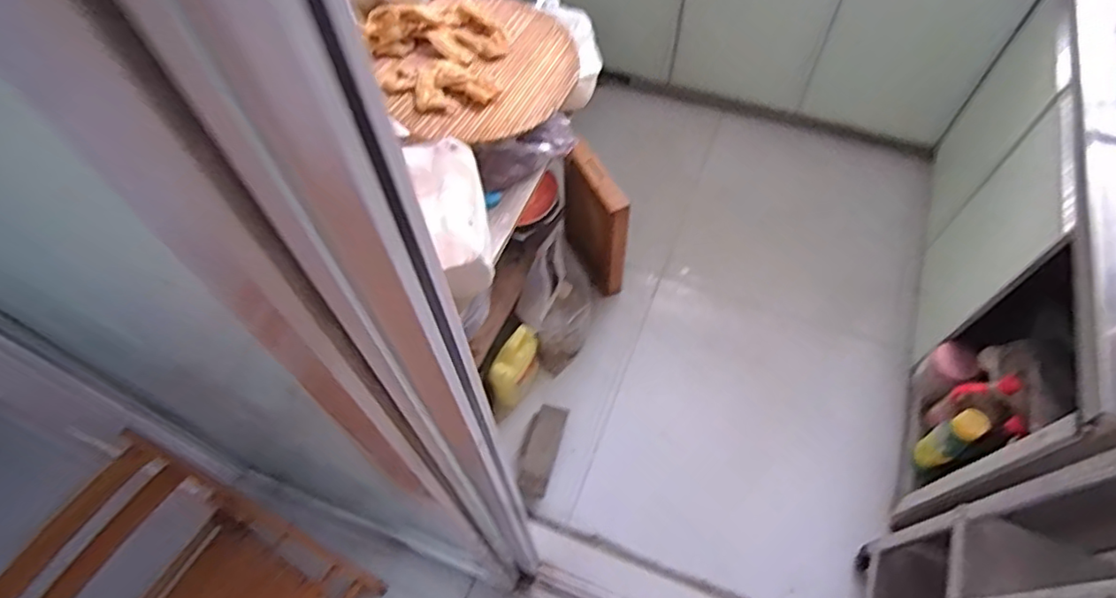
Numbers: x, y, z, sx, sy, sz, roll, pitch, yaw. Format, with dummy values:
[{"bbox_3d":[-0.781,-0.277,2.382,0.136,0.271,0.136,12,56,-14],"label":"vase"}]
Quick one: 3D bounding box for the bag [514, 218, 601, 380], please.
[{"bbox_3d":[0.005,0.011,1.594,0.166,0.287,0.293,23,62,15],"label":"bag"}]

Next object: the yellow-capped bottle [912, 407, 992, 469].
[{"bbox_3d":[0.833,0.303,1.273,0.060,0.195,0.067,-14,56,-33],"label":"yellow-capped bottle"}]

